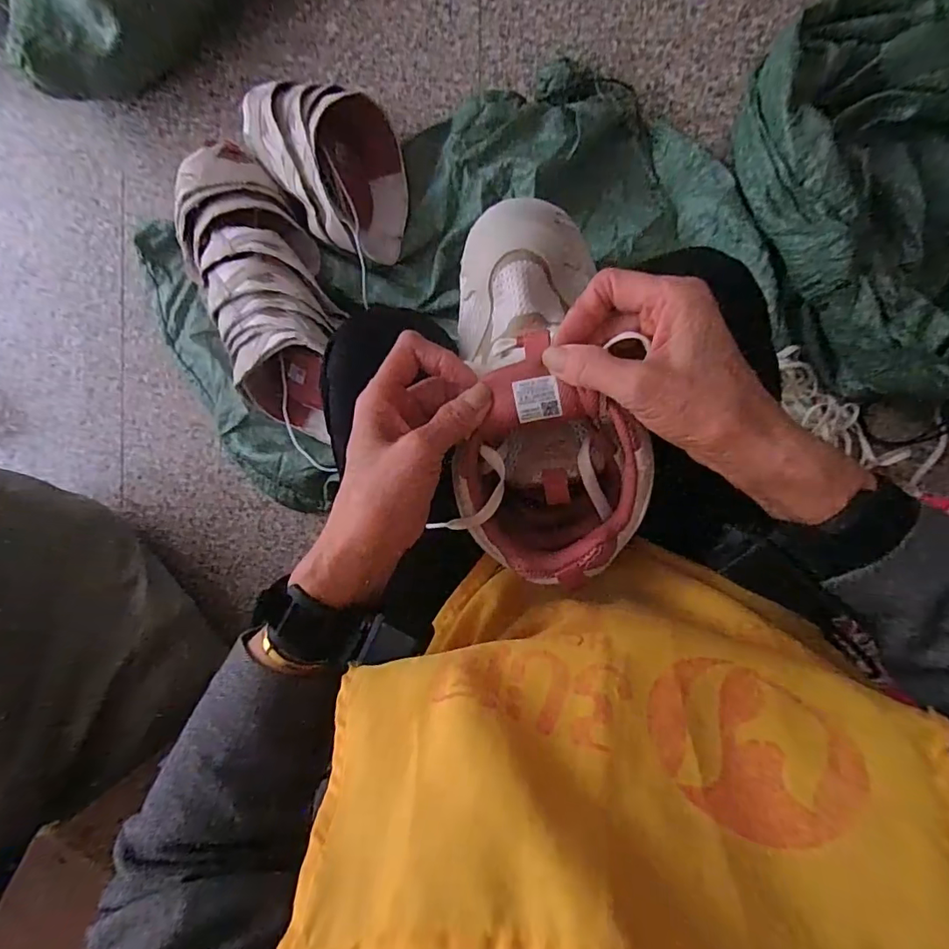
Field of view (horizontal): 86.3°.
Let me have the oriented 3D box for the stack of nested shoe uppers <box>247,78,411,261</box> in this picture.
[{"bbox_3d":[-0.183,-0.423,0.709,0.174,0.125,0.233,-30,87,5],"label":"stack of nested shoe uppers"}]

